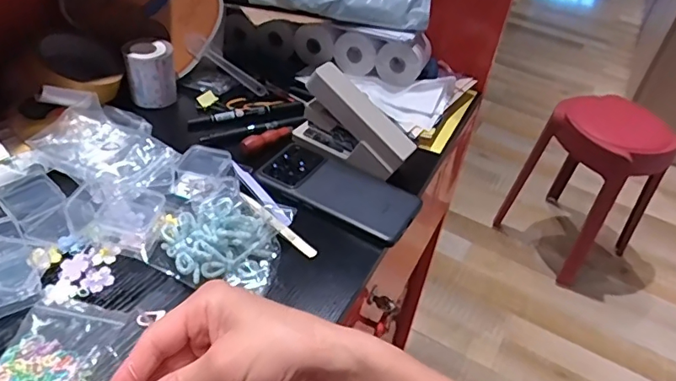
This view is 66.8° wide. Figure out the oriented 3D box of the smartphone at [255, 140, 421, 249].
[{"bbox_3d":[0.001,-0.006,0.516,0.158,0.006,0.076,28,45,22],"label":"smartphone"}]

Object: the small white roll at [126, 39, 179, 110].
[{"bbox_3d":[-0.217,-0.137,0.598,0.055,0.061,0.048,-10,44,-19],"label":"small white roll"}]

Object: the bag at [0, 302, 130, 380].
[{"bbox_3d":[-0.198,0.115,0.350,0.066,0.008,0.097,7,41,0],"label":"bag"}]

